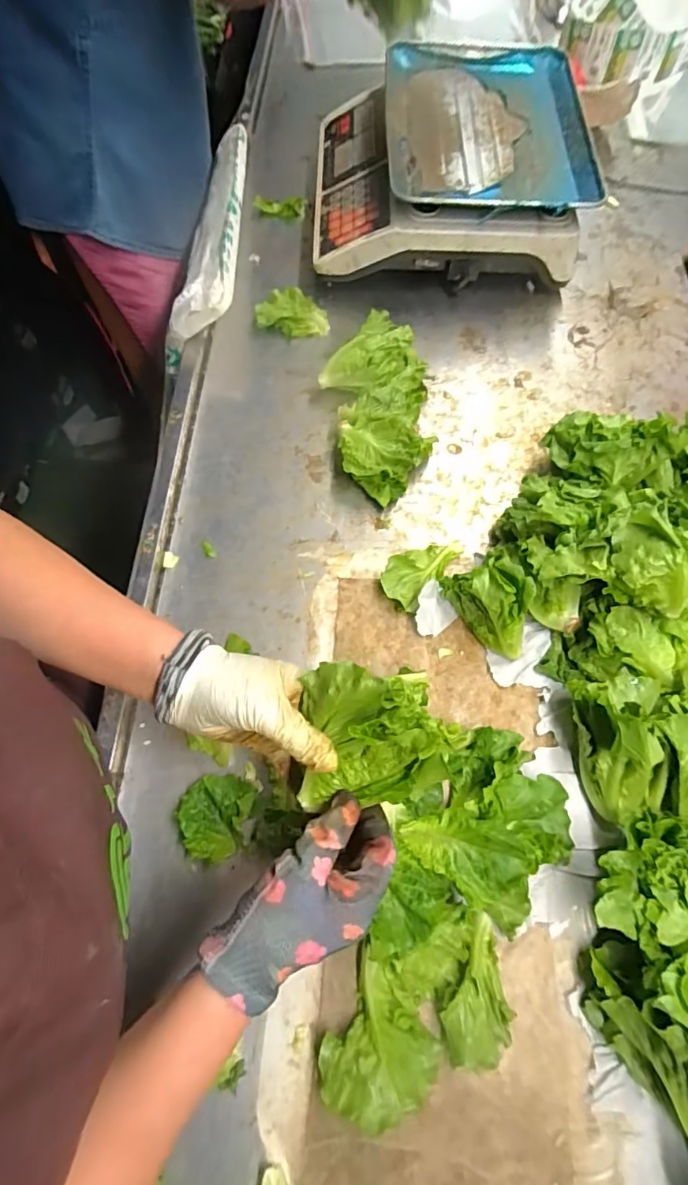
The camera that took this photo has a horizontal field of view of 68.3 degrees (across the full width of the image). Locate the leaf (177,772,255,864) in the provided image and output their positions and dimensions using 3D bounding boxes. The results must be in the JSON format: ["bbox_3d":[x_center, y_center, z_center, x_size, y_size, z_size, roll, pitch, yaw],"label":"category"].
[{"bbox_3d":[-0.105,0.176,0.403,0.052,0.026,0.063,18,69,7],"label":"leaf"}]

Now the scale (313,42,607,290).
[{"bbox_3d":[0.126,-0.538,0.653,0.315,0.118,0.315,2,67,0],"label":"scale"}]

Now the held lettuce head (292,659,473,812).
[{"bbox_3d":[0.021,0.091,0.320,0.094,0.061,0.081,2,68,1],"label":"held lettuce head"}]

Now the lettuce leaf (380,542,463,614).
[{"bbox_3d":[0.072,-0.026,0.492,0.049,0.021,0.087,36,72,13],"label":"lettuce leaf"}]

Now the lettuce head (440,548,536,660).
[{"bbox_3d":[0.135,0.008,0.450,0.048,0.074,0.089,-36,72,-13],"label":"lettuce head"}]

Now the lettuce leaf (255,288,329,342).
[{"bbox_3d":[-0.066,-0.346,0.624,0.083,0.021,0.072,-12,68,-5],"label":"lettuce leaf"}]

